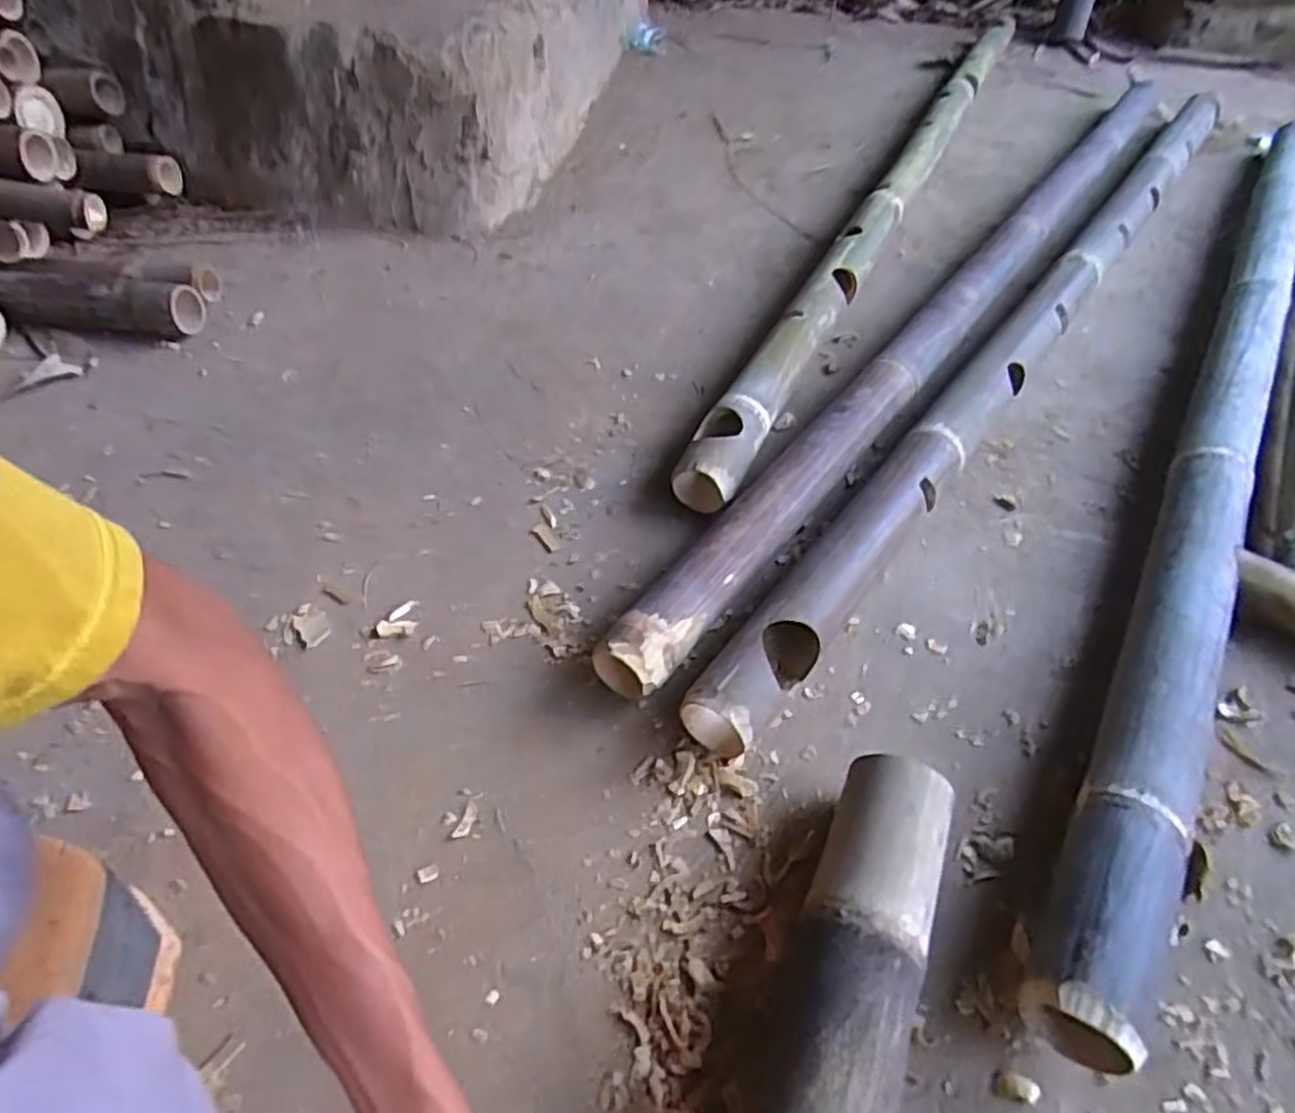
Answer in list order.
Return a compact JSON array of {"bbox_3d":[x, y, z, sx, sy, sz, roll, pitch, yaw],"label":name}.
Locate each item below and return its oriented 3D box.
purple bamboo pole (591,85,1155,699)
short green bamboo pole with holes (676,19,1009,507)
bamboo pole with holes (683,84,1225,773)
[{"bbox_3d":[0.365,-0.288,0.907,0.055,0.065,1.275,30,58,25],"label":"purple bamboo pole"},{"bbox_3d":[0.336,-0.492,1.083,0.060,0.070,1.251,21,54,19],"label":"short green bamboo pole with holes"},{"bbox_3d":[0.435,-0.255,0.872,0.053,0.074,1.276,30,58,25],"label":"bamboo pole with holes"}]

